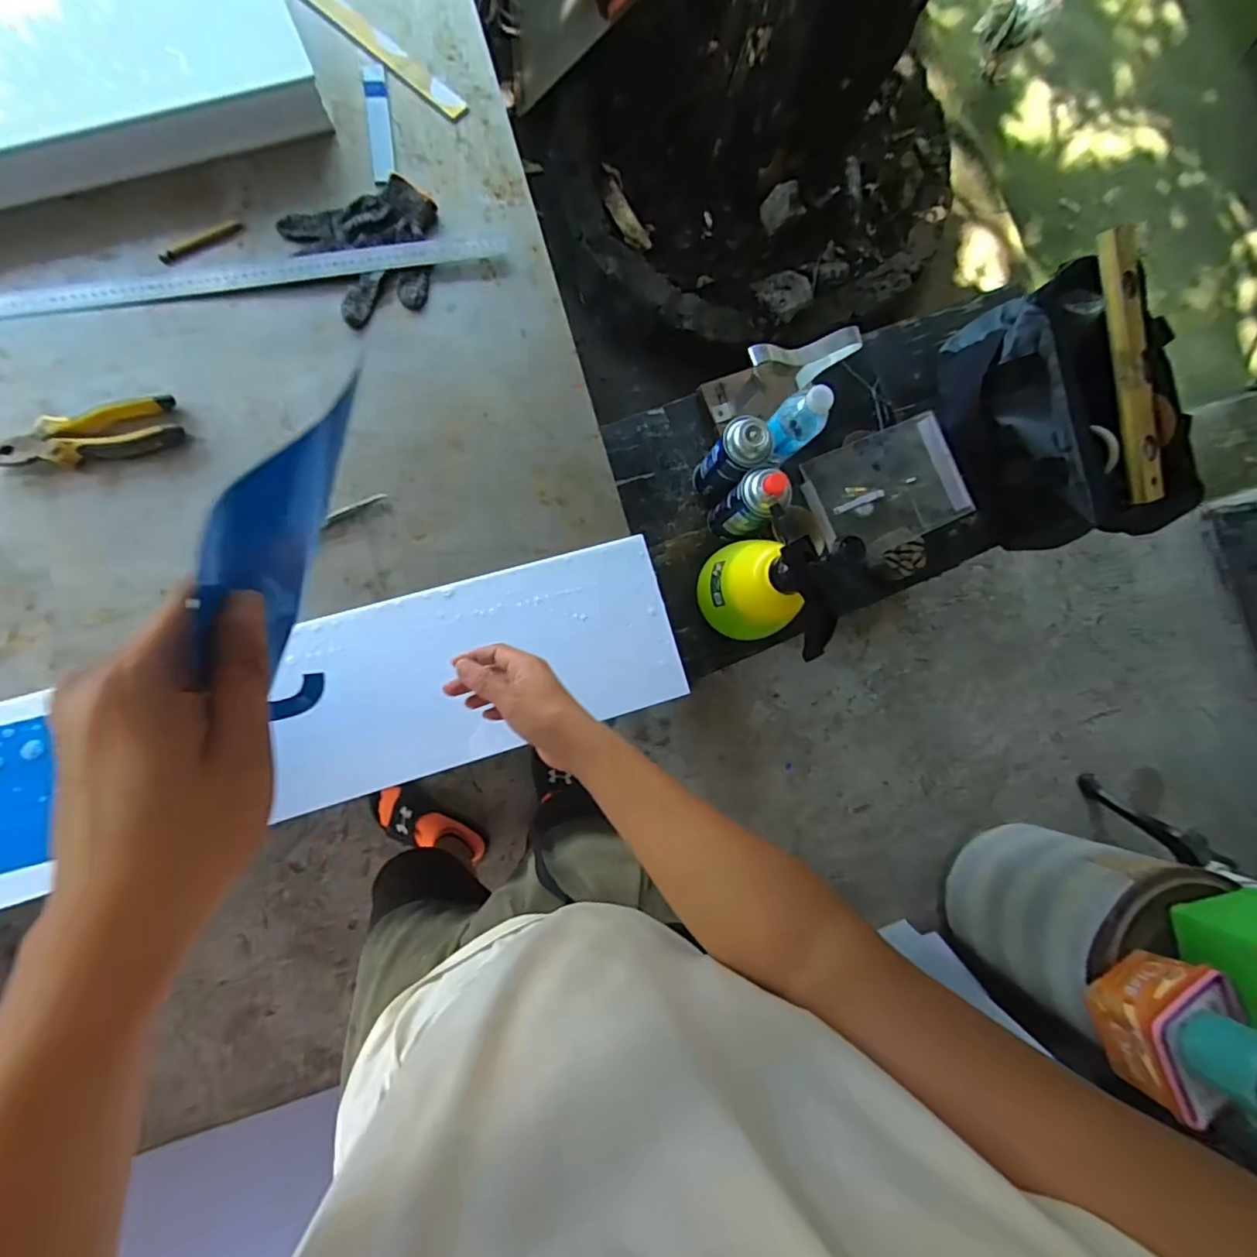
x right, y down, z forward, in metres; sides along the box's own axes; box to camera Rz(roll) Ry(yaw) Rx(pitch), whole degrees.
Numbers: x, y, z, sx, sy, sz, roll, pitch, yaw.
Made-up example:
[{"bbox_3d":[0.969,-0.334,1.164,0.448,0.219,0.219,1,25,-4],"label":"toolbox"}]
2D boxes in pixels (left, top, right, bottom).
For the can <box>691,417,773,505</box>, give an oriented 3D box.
[{"bbox_3d":[0.143,-0.235,0.829,0.063,0.181,0.066,1,86,-8],"label":"can"}]

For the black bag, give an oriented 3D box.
[{"bbox_3d":[0.664,-0.325,0.915,0.285,0.176,0.394,-15,89,-9],"label":"black bag"}]

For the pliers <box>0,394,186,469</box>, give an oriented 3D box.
[{"bbox_3d":[-0.583,-0.202,0.629,0.184,0.026,0.050,-20,89,-9],"label":"pliers"}]

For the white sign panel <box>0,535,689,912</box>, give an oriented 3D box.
[{"bbox_3d":[-0.378,0.106,0.641,0.888,0.017,0.200,-16,89,-9],"label":"white sign panel"}]

